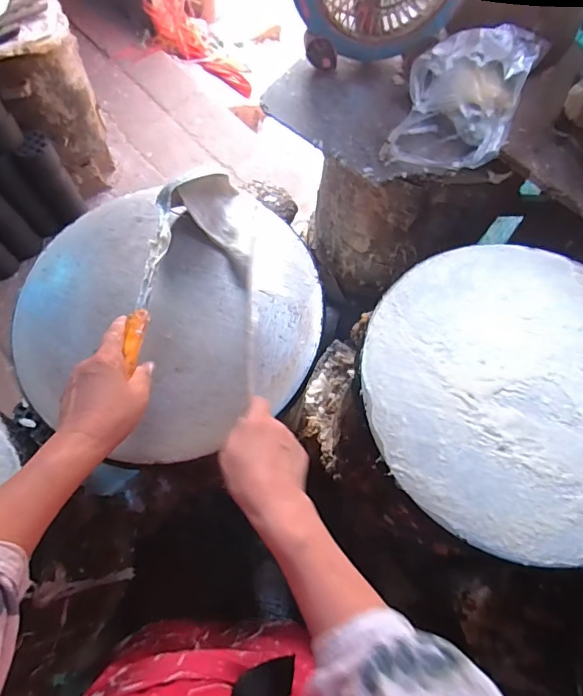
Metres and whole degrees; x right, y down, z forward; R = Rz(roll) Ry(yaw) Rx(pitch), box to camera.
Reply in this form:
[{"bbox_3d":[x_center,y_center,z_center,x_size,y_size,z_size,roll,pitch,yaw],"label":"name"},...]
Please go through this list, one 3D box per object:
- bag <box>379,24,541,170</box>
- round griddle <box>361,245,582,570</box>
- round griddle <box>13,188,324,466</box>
[{"bbox_3d":[0.233,-0.350,0.640,0.153,0.122,0.173,20,71,8],"label":"bag"},{"bbox_3d":[0.269,0.044,0.542,0.356,0.025,0.361,0,69,0],"label":"round griddle"},{"bbox_3d":[-0.151,-0.049,0.583,0.364,0.027,0.341,0,69,0],"label":"round griddle"}]

